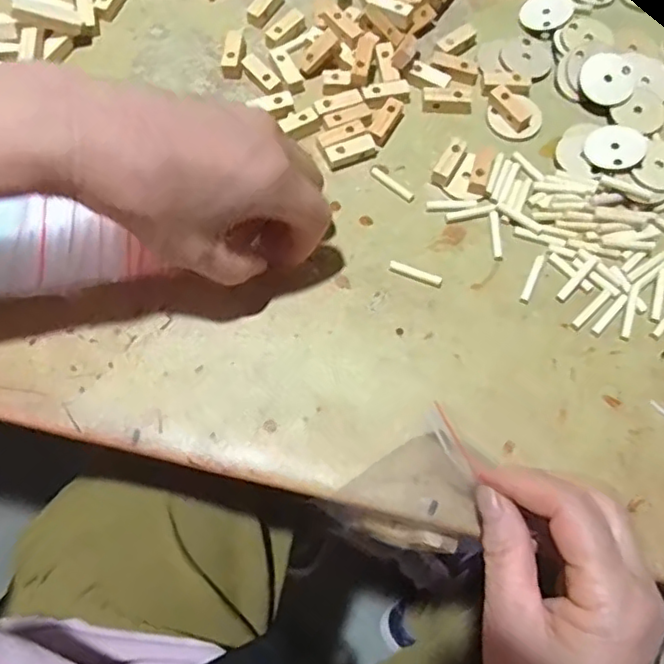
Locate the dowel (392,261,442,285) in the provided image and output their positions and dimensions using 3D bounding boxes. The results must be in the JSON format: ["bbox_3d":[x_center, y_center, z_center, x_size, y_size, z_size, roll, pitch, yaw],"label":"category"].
[{"bbox_3d":[0.048,-0.034,0.352,0.030,0.004,0.005,20,68,7],"label":"dowel"}]

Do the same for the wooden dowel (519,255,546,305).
[{"bbox_3d":[0.115,-0.030,0.352,0.006,0.004,0.031,23,69,9],"label":"wooden dowel"}]

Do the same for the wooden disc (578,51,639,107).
[{"bbox_3d":[0.175,-0.161,0.389,0.033,0.005,0.035,0,89,5],"label":"wooden disc"}]

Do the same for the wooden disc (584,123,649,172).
[{"bbox_3d":[0.169,-0.110,0.368,0.032,0.004,0.032,-4,71,12],"label":"wooden disc"}]

